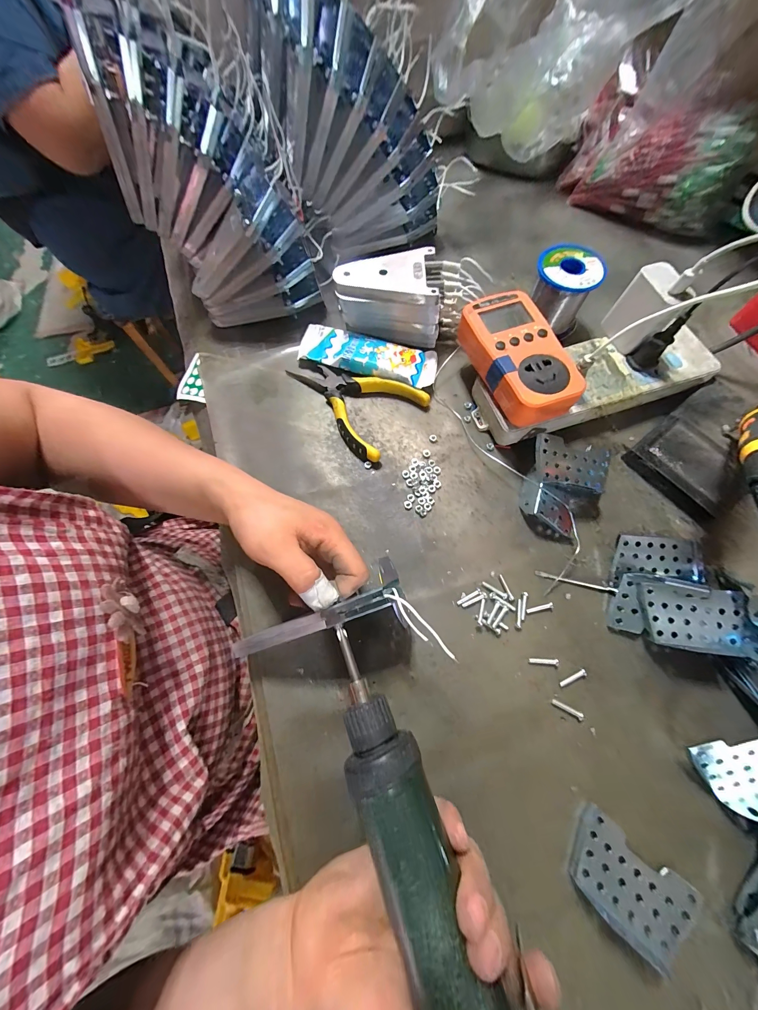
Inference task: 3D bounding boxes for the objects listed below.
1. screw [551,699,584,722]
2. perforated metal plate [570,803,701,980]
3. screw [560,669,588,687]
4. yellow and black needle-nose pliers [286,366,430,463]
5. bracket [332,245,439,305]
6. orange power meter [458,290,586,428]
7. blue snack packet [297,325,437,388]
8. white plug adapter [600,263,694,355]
[{"bbox_3d":[0.143,0.155,0.244,0.023,0.004,0.006,29,74,11],"label":"screw"},{"bbox_3d":[0.160,0.245,0.206,0.072,0.010,0.048,36,75,13],"label":"perforated metal plate"},{"bbox_3d":[0.152,0.135,0.251,0.023,0.004,0.005,-23,71,-6],"label":"screw"},{"bbox_3d":[-0.032,-0.113,0.339,0.138,0.017,0.094,35,75,13],"label":"yellow and black needle-nose pliers"},{"bbox_3d":[0.008,-0.233,0.325,0.101,0.012,0.063,5,70,4],"label":"bracket"},{"bbox_3d":[0.125,-0.135,0.294,0.067,0.030,0.125,-18,71,-5],"label":"orange power meter"},{"bbox_3d":[-0.013,-0.163,0.354,0.149,0.020,0.049,15,71,7],"label":"blue snack packet"},{"bbox_3d":[0.246,-0.177,0.298,0.026,0.059,0.049,-20,71,-5],"label":"white plug adapter"}]

